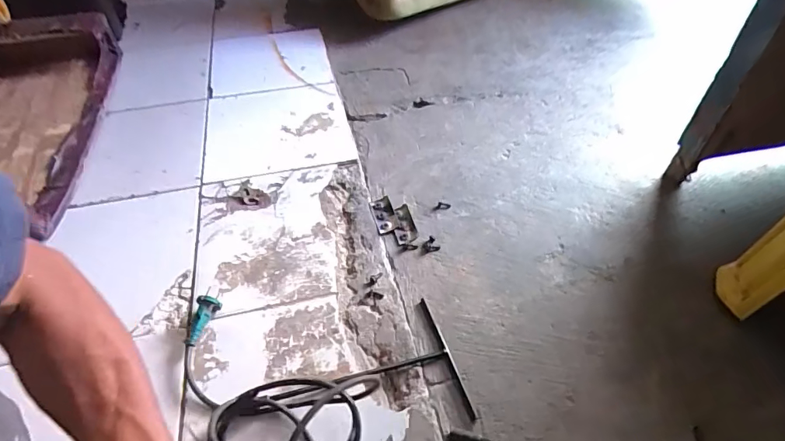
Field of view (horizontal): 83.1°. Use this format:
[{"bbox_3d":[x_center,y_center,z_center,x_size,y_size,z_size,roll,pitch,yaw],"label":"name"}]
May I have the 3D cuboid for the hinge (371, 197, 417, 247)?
[{"bbox_3d":[0.002,-0.003,0.762,0.061,0.009,0.109,-14,49,-10],"label":"hinge"}]

